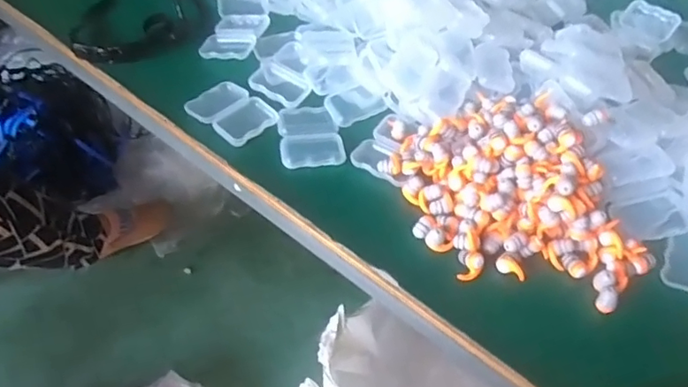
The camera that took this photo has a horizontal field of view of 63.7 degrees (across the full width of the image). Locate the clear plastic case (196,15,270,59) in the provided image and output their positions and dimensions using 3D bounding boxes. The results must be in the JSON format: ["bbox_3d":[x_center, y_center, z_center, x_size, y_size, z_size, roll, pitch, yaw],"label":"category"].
[{"bbox_3d":[-0.116,-0.171,0.592,0.054,0.010,0.084,13,49,6],"label":"clear plastic case"}]

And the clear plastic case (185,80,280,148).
[{"bbox_3d":[-0.103,-0.076,0.514,0.074,0.009,0.059,36,55,24],"label":"clear plastic case"}]

